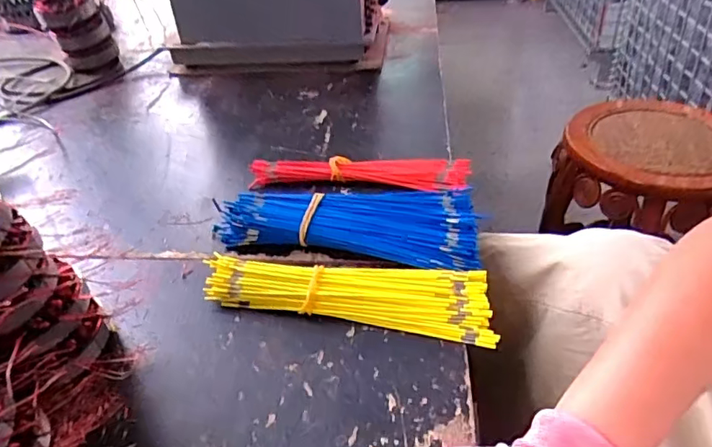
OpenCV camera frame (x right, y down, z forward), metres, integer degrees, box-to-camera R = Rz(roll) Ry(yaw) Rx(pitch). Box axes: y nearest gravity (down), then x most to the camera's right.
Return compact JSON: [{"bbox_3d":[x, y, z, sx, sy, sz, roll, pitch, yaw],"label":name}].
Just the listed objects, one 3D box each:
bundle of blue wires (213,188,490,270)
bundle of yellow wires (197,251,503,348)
[{"bbox_3d":[-0.006,-0.005,0.522,0.248,0.035,0.094,6,40,12],"label":"bundle of blue wires"},{"bbox_3d":[-0.006,0.055,0.457,0.241,0.023,0.065,7,40,13],"label":"bundle of yellow wires"}]

